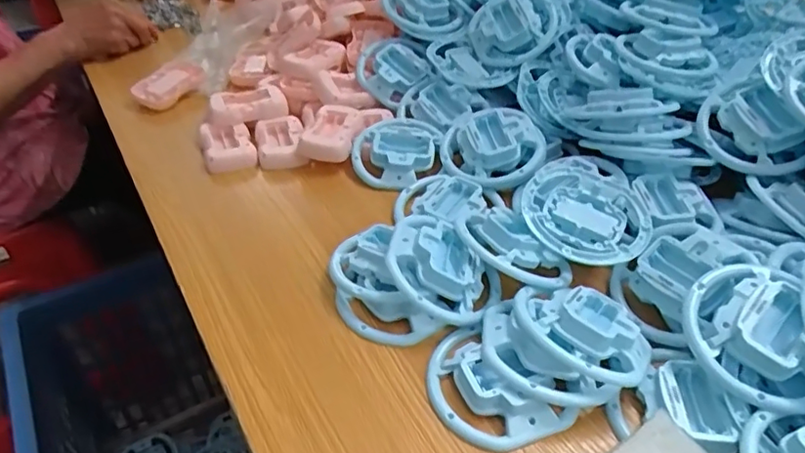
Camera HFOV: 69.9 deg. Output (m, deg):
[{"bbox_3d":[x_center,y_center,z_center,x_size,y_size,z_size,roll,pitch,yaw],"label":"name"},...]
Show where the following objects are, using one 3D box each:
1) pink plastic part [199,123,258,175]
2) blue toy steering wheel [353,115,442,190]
[{"bbox_3d":[-0.189,-0.088,0.623,0.053,0.017,0.075,-13,42,-15],"label":"pink plastic part"},{"bbox_3d":[-0.008,-0.080,0.611,0.097,0.034,0.097,4,47,-4],"label":"blue toy steering wheel"}]

